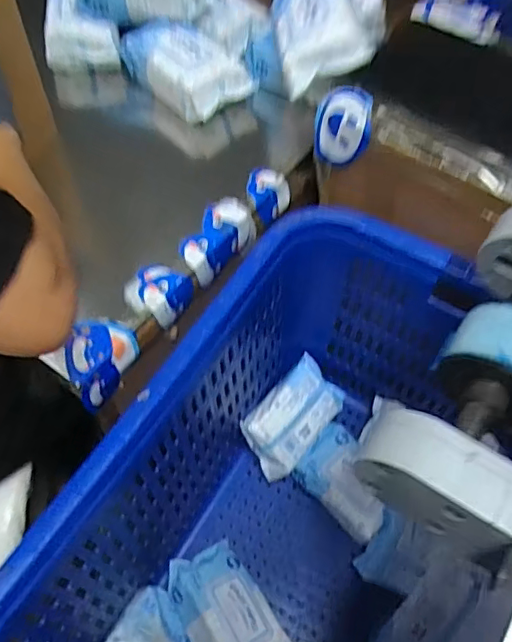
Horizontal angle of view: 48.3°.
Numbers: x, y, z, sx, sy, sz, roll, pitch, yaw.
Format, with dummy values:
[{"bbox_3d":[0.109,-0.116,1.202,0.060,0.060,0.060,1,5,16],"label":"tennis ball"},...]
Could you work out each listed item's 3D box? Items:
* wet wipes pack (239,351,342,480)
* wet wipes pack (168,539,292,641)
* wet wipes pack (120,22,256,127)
[{"bbox_3d":[0.056,0.149,0.891,0.177,0.045,0.104,-44,97,-20],"label":"wet wipes pack"},{"bbox_3d":[-0.037,0.386,0.741,0.107,0.059,0.183,-27,64,-17],"label":"wet wipes pack"},{"bbox_3d":[-0.097,-0.354,0.787,0.107,0.052,0.173,-40,68,-23],"label":"wet wipes pack"}]

